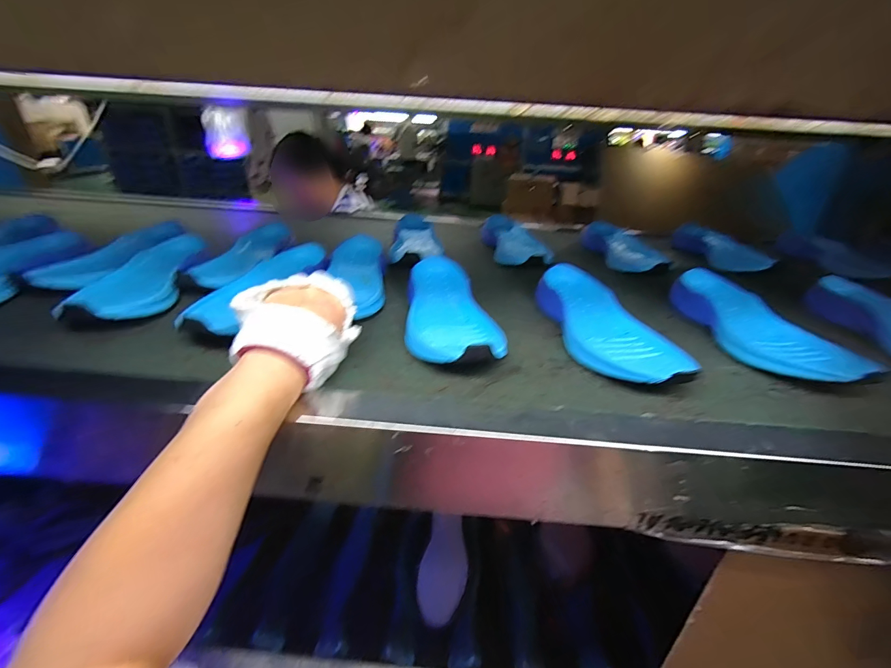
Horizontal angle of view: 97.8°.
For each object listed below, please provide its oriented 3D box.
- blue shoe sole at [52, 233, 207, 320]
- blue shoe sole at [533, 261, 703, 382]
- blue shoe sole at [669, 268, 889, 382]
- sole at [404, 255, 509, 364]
[{"bbox_3d":[-0.386,-0.085,0.508,0.084,0.034,0.272,-6,32,-16],"label":"blue shoe sole"},{"bbox_3d":[0.178,-0.013,0.455,0.098,0.038,0.239,-5,31,-14],"label":"blue shoe sole"},{"bbox_3d":[0.363,-0.016,0.469,0.085,0.032,0.242,-3,31,-11],"label":"blue shoe sole"},{"bbox_3d":[0.001,-0.029,0.460,0.096,0.042,0.224,-2,31,-8],"label":"sole"}]

